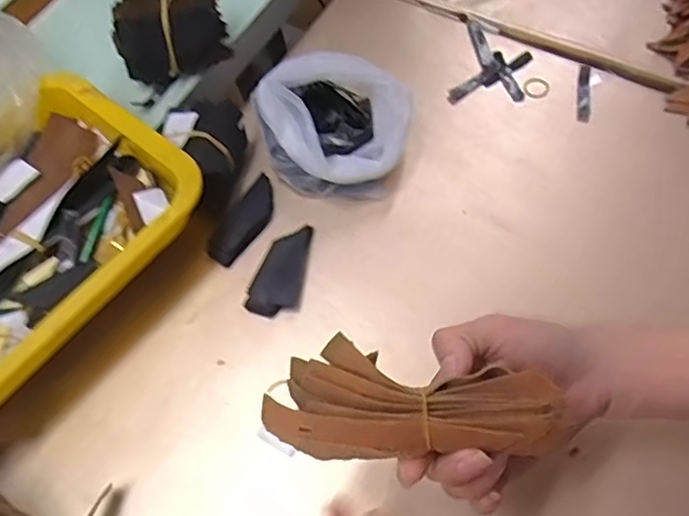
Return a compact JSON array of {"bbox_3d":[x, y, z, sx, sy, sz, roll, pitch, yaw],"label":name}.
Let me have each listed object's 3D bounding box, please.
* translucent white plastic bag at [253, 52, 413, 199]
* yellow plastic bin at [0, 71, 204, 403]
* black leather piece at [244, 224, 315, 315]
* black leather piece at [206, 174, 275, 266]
[{"bbox_3d":[-0.010,-0.112,0.496,0.120,0.068,0.101,8,64,11],"label":"translucent white plastic bag"},{"bbox_3d":[-0.239,-0.005,0.456,0.173,0.054,0.255,35,72,21],"label":"yellow plastic bin"},{"bbox_3d":[-0.049,0.009,0.477,0.038,0.009,0.075,8,65,10],"label":"black leather piece"},{"bbox_3d":[-0.079,-0.032,0.491,0.030,0.008,0.080,27,69,18],"label":"black leather piece"}]

